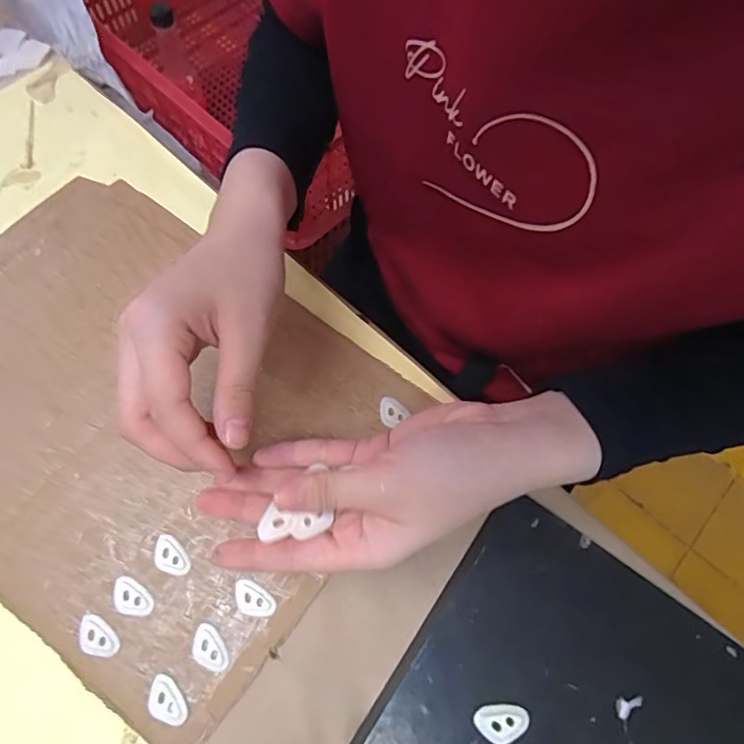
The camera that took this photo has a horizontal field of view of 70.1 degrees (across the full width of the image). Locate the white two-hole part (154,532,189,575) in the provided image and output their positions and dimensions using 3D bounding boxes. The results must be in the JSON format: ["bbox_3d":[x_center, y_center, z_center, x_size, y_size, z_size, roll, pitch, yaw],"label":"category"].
[{"bbox_3d":[-0.116,0.105,0.304,0.016,0.004,0.025,-34,71,-15],"label":"white two-hole part"}]

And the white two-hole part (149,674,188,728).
[{"bbox_3d":[-0.108,0.174,0.279,0.016,0.004,0.026,-34,71,-15],"label":"white two-hole part"}]

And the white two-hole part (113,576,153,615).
[{"bbox_3d":[-0.134,0.125,0.294,0.025,0.004,0.016,31,69,12],"label":"white two-hole part"}]

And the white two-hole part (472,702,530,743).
[{"bbox_3d":[0.065,0.174,0.262,0.026,0.004,0.017,-15,68,-8],"label":"white two-hole part"}]

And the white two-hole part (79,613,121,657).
[{"bbox_3d":[-0.149,0.143,0.286,0.026,0.004,0.016,39,71,14],"label":"white two-hole part"}]

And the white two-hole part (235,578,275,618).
[{"bbox_3d":[-0.066,0.128,0.298,0.025,0.004,0.016,22,68,8],"label":"white two-hole part"}]

